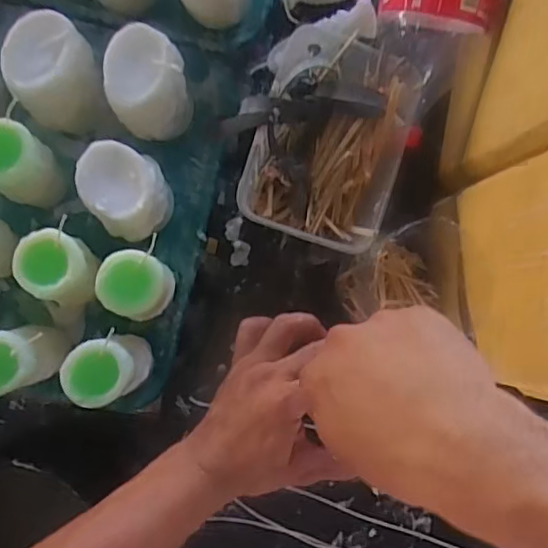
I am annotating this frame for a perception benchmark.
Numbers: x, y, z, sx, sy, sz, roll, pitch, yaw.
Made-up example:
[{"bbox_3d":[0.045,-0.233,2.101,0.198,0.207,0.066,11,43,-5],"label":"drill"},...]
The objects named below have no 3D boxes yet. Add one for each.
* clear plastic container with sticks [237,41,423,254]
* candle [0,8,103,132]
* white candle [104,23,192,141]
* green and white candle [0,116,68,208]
[{"bbox_3d":[0.046,-0.110,0.484,0.116,0.056,0.172,19,84,-4],"label":"clear plastic container with sticks"},{"bbox_3d":[-0.189,-0.171,0.500,0.068,0.077,0.072,0,85,-5],"label":"candle"},{"bbox_3d":[-0.110,-0.162,0.513,0.065,0.101,0.067,0,85,-5],"label":"white candle"},{"bbox_3d":[-0.215,-0.091,0.492,0.050,0.099,0.052,0,85,-5],"label":"green and white candle"}]

